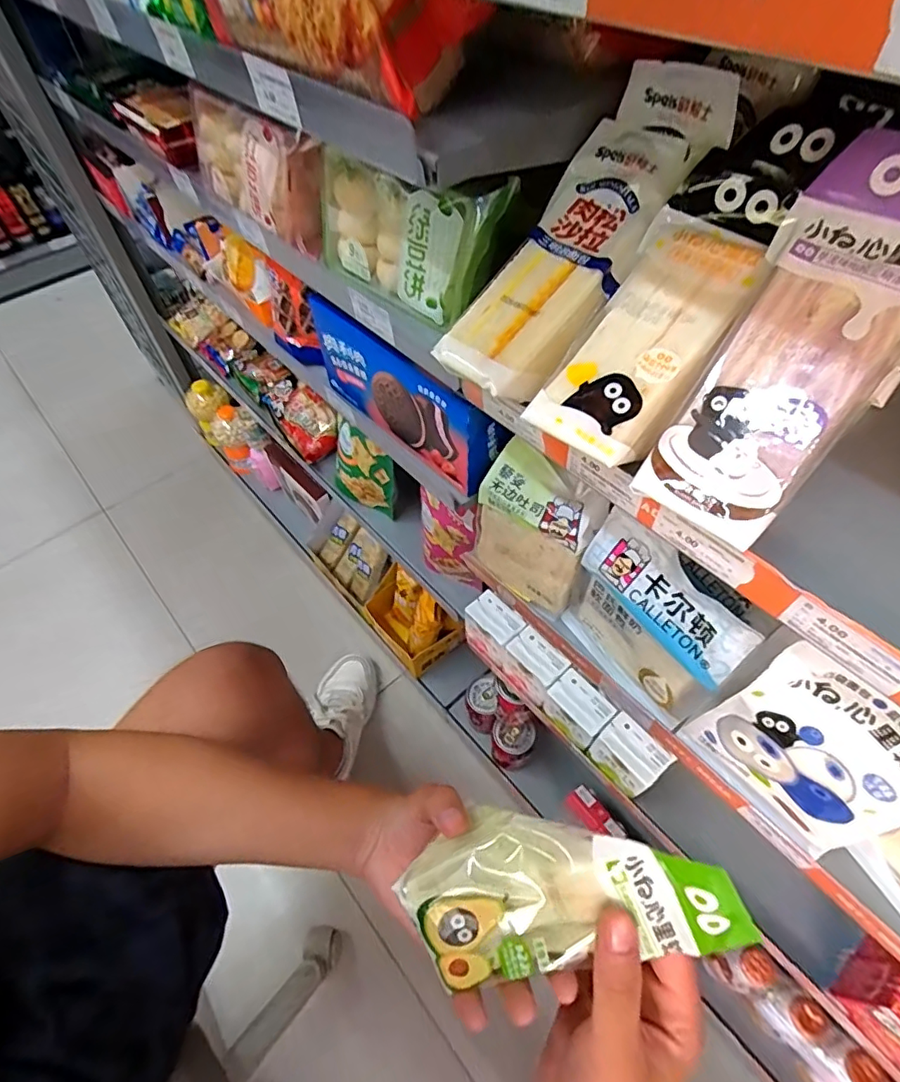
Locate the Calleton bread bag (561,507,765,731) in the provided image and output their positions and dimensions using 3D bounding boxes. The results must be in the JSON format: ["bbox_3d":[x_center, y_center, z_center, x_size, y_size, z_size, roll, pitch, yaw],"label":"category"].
[{"bbox_3d":[0.152,0.067,0.419,0.035,0.147,0.130,-30,60,-17],"label":"Calleton bread bag"}]

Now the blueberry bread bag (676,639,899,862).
[{"bbox_3d":[0.234,0.135,0.343,0.040,0.146,0.113,-36,62,-21],"label":"blueberry bread bag"}]

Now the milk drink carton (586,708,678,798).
[{"bbox_3d":[0.186,0.227,0.563,0.051,0.067,0.066,-34,61,-20],"label":"milk drink carton"}]

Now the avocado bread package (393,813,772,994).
[{"bbox_3d":[0.060,0.179,0.280,0.157,0.048,0.072,-16,89,18],"label":"avocado bread package"}]

